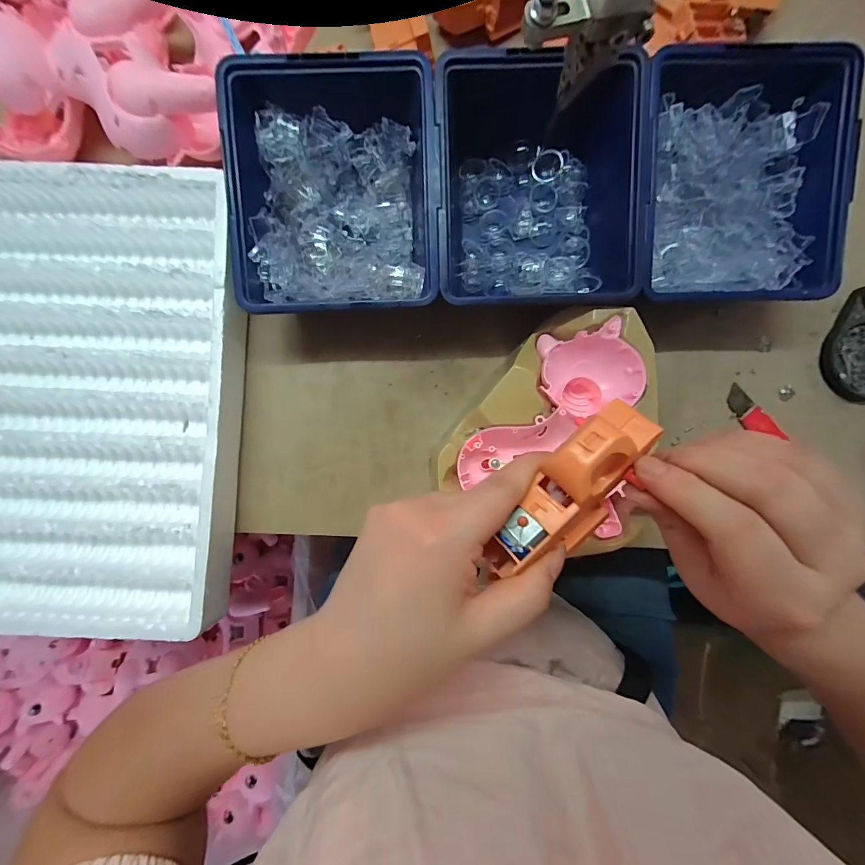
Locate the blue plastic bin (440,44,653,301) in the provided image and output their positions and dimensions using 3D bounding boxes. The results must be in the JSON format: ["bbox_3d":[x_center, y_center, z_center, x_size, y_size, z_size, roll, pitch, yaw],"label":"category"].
[{"bbox_3d":[0.074,-0.178,0.289,0.146,0.070,0.168,-2,90,-2],"label":"blue plastic bin"}]

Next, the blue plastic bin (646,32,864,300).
[{"bbox_3d":[0.218,-0.181,0.286,0.140,0.067,0.170,-3,90,-2],"label":"blue plastic bin"}]

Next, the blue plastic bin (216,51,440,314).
[{"bbox_3d":[-0.070,-0.172,0.286,0.143,0.069,0.168,-2,90,-2],"label":"blue plastic bin"}]

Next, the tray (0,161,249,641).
[{"bbox_3d":[-0.279,-0.028,0.288,0.255,0.045,0.339,2,90,-2],"label":"tray"}]

